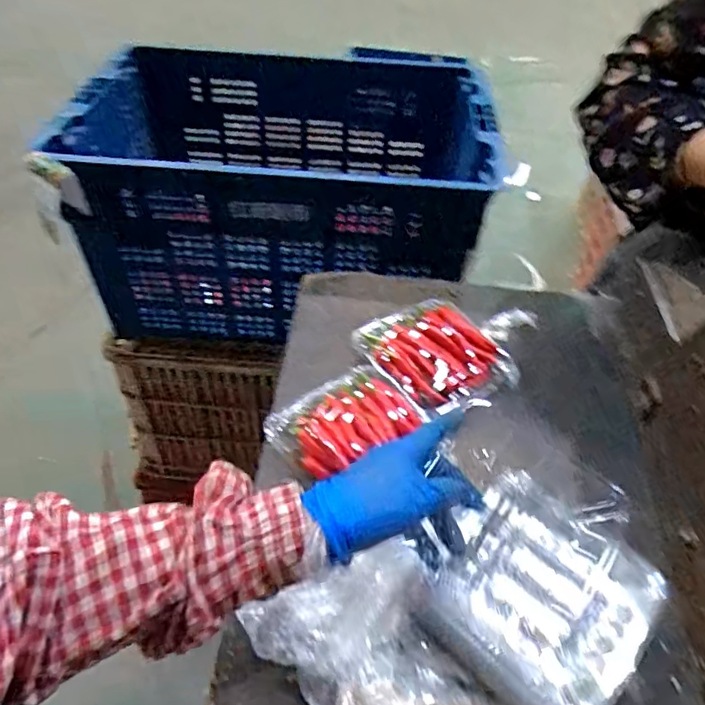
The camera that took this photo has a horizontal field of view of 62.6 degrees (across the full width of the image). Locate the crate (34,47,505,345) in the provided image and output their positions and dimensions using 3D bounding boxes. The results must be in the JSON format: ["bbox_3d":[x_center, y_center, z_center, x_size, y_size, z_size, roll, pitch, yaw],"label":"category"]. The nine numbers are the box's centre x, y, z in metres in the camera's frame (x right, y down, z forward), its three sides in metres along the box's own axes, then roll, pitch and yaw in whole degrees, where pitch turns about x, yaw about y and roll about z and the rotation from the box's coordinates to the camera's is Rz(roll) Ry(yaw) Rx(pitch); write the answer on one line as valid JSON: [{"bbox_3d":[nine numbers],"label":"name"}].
[{"bbox_3d":[-0.096,-0.265,0.987,0.606,0.320,0.483,7,46,3],"label":"crate"}]

